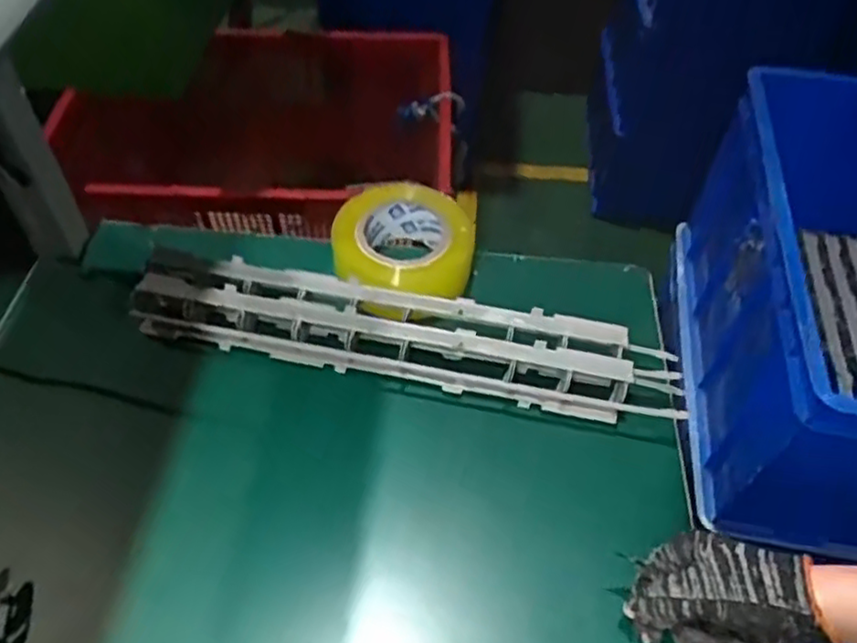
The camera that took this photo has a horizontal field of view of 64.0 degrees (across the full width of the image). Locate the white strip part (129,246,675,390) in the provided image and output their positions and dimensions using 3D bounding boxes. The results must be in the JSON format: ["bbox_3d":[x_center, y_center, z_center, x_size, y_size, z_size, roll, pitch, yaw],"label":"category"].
[{"bbox_3d":[-0.020,0.011,0.602,0.464,0.064,0.063,10,52,6],"label":"white strip part"}]

